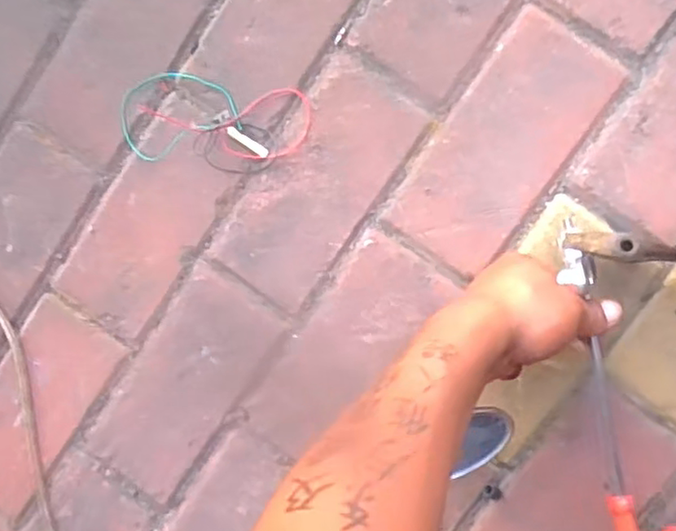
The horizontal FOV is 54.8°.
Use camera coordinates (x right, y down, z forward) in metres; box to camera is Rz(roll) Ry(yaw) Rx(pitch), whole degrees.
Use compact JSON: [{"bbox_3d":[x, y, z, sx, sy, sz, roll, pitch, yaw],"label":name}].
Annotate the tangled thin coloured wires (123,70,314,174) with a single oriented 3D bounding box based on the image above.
[{"bbox_3d":[-0.100,-0.113,0.514,0.154,0.011,0.071,9,95,9],"label":"tangled thin coloured wires"}]

